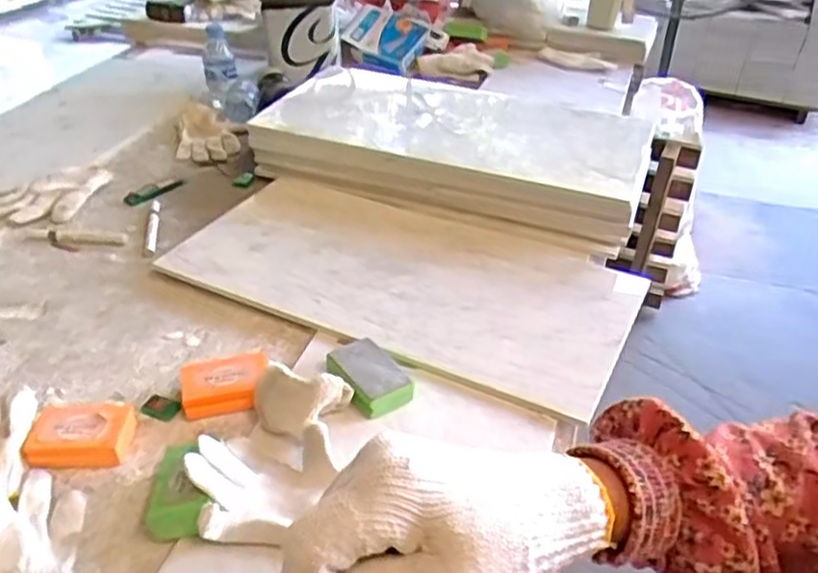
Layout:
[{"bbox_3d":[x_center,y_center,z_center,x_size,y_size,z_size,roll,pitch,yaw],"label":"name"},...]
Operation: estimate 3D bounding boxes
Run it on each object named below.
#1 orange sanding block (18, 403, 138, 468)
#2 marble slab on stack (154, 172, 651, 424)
[{"bbox_3d":[-0.342,0.154,0.770,0.101,0.036,0.068,-2,36,-3],"label":"orange sanding block"},{"bbox_3d":[-0.001,-0.026,1.024,0.605,0.027,0.339,18,39,23],"label":"marble slab on stack"}]

